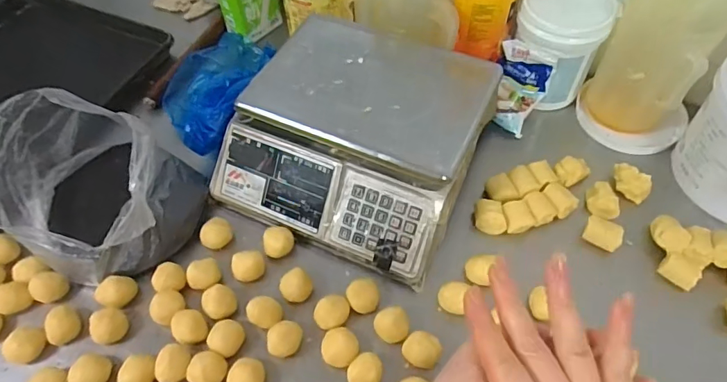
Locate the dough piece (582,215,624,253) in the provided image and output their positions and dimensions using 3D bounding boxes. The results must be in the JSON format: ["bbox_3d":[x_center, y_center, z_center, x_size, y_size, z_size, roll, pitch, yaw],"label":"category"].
[{"bbox_3d":[0.323,0.057,0.654,0.047,0.022,0.032,23,60,16],"label":"dough piece"}]

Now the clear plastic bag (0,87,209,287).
[{"bbox_3d":[-0.356,-0.016,0.625,0.252,0.140,0.203,28,61,18],"label":"clear plastic bag"}]

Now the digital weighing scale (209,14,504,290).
[{"bbox_3d":[-0.006,-0.088,0.692,0.327,0.100,0.322,22,60,15],"label":"digital weighing scale"}]

